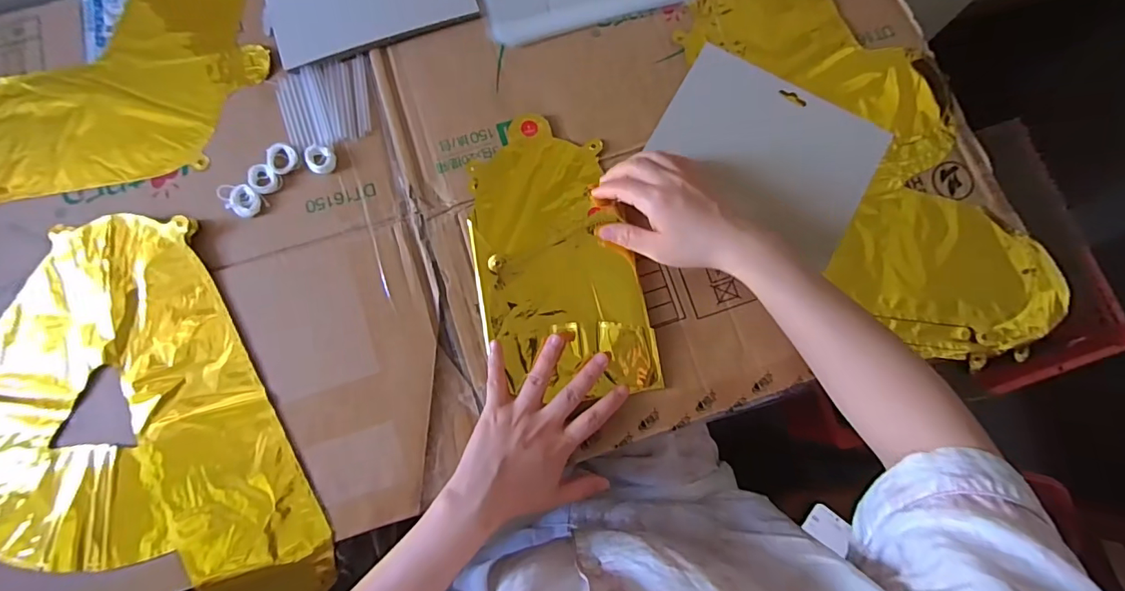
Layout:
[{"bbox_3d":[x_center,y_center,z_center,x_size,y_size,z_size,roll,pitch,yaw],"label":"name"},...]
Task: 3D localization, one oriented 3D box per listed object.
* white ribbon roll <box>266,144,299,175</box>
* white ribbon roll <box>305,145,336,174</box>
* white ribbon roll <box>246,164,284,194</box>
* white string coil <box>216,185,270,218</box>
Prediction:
[{"bbox_3d":[-0.253,-0.124,0.447,0.025,0.005,0.028,-39,83,-7],"label":"white ribbon roll"},{"bbox_3d":[-0.219,-0.123,0.448,0.026,0.006,0.027,0,80,-1],"label":"white ribbon roll"},{"bbox_3d":[-0.268,-0.105,0.443,0.030,0.005,0.025,44,82,6],"label":"white ribbon roll"},{"bbox_3d":[-0.285,-0.086,0.440,0.039,0.006,0.027,43,82,6],"label":"white string coil"}]

